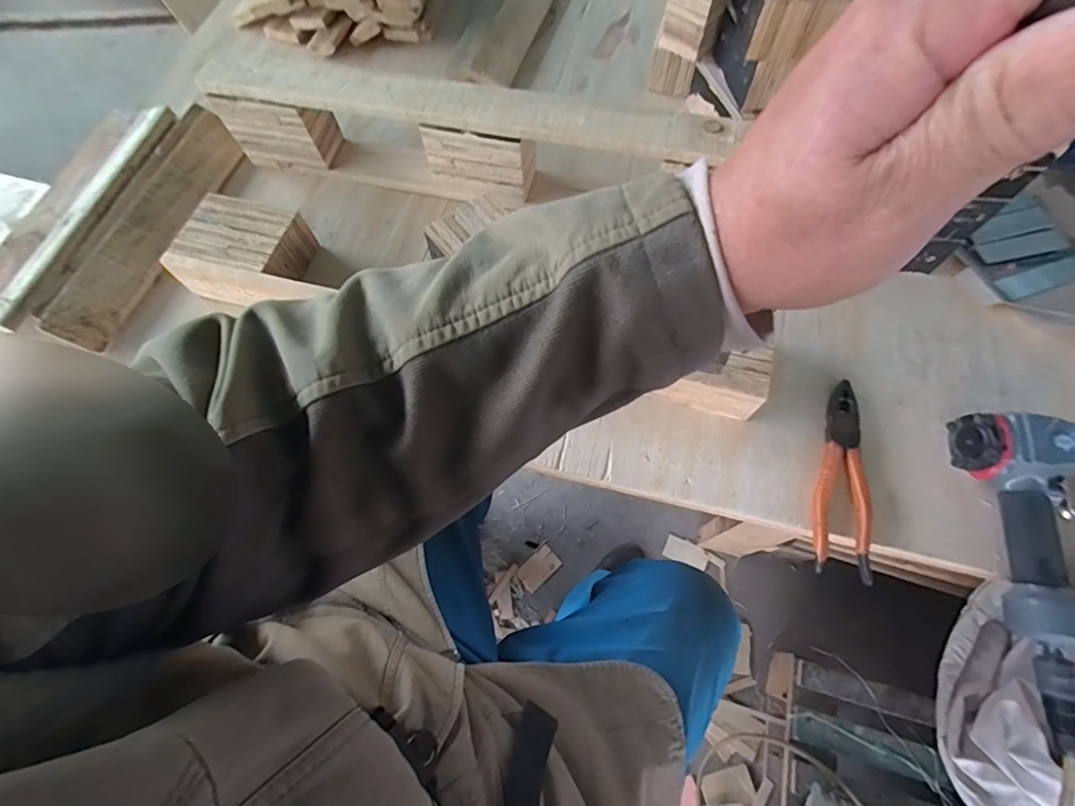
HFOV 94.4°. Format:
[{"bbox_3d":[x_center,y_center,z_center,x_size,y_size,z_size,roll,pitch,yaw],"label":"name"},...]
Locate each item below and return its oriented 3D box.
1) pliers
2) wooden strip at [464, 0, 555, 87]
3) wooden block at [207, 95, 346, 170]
[{"bbox_3d":[0.303,0.070,0.494,0.050,0.014,0.196,14,68,7],"label":"pliers"},{"bbox_3d":[-0.026,-0.670,0.856,0.075,0.032,0.383,14,68,8],"label":"wooden strip"},{"bbox_3d":[-0.351,-0.386,0.685,0.132,0.103,0.065,16,68,8],"label":"wooden block"}]

